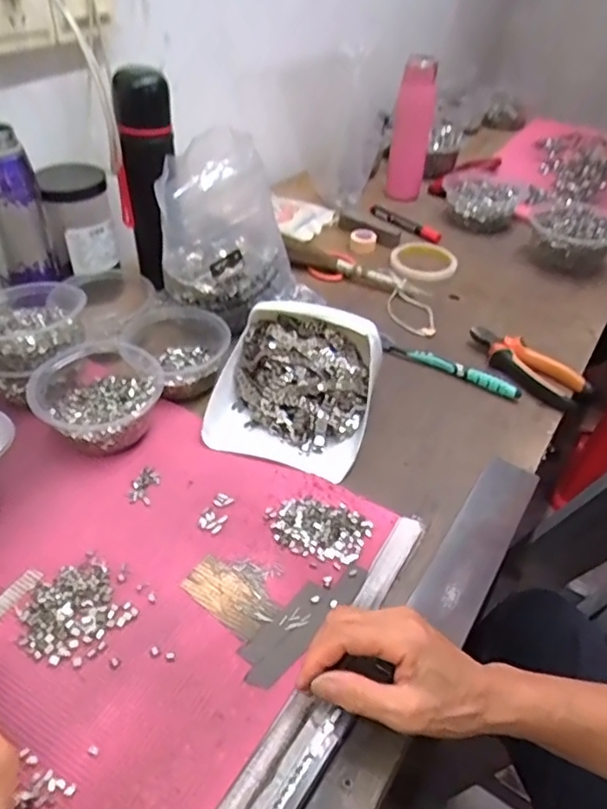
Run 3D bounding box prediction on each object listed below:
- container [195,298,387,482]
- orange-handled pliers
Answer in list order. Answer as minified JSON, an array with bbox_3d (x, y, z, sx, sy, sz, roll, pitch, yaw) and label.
[{"bbox_3d":[-0.007,-0.026,0.593,0.153,0.082,0.153,13,43,11],"label":"container"},{"bbox_3d":[0.255,-0.047,0.686,0.149,0.024,0.056,34,50,30],"label":"orange-handled pliers"}]

